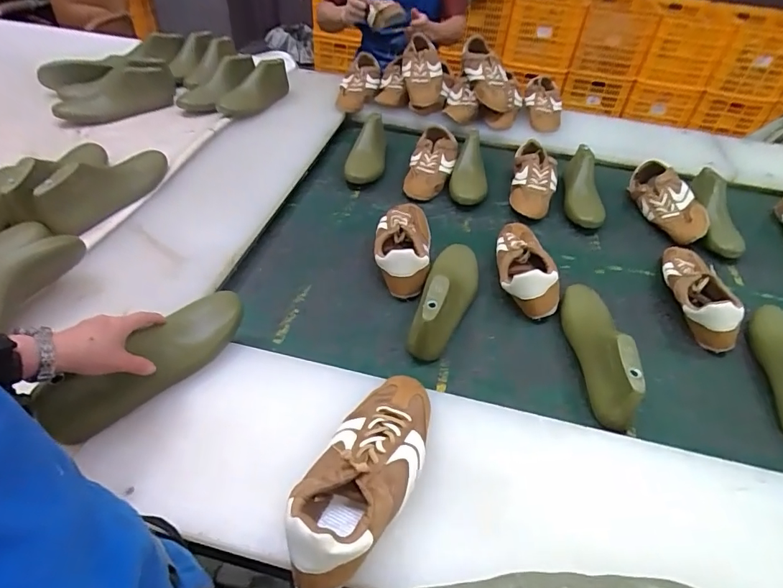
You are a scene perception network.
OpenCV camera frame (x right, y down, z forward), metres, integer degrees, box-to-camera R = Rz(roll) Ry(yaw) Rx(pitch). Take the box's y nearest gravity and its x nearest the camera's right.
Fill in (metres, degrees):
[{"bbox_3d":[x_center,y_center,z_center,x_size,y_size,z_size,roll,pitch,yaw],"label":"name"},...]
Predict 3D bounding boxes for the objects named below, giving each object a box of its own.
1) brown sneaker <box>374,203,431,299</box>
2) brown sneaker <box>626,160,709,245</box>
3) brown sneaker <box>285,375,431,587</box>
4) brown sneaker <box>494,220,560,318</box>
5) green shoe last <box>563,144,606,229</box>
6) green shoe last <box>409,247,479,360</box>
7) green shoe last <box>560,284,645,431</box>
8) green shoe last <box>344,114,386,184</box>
[{"bbox_3d":[0.021,-0.097,0.858,0.104,0.073,0.226,6,44,3],"label":"brown sneaker"},{"bbox_3d":[0.640,-0.211,1.054,0.103,0.070,0.253,-3,45,-7],"label":"brown sneaker"},{"bbox_3d":[-0.024,0.186,0.505,0.107,0.096,0.258,24,48,19],"label":"brown sneaker"},{"bbox_3d":[0.250,-0.070,0.863,0.104,0.072,0.258,5,44,2],"label":"brown sneaker"},{"bbox_3d":[0.450,-0.256,1.067,0.089,0.085,0.256,14,45,10],"label":"green shoe last"},{"bbox_3d":[0.095,-0.007,0.765,0.080,0.098,0.233,14,45,10],"label":"green shoe last"},{"bbox_3d":[0.320,0.080,0.694,0.070,0.084,0.237,1,44,-3],"label":"green shoe last"},{"bbox_3d":[-0.054,-0.349,1.112,0.083,0.063,0.245,7,44,3],"label":"green shoe last"}]

